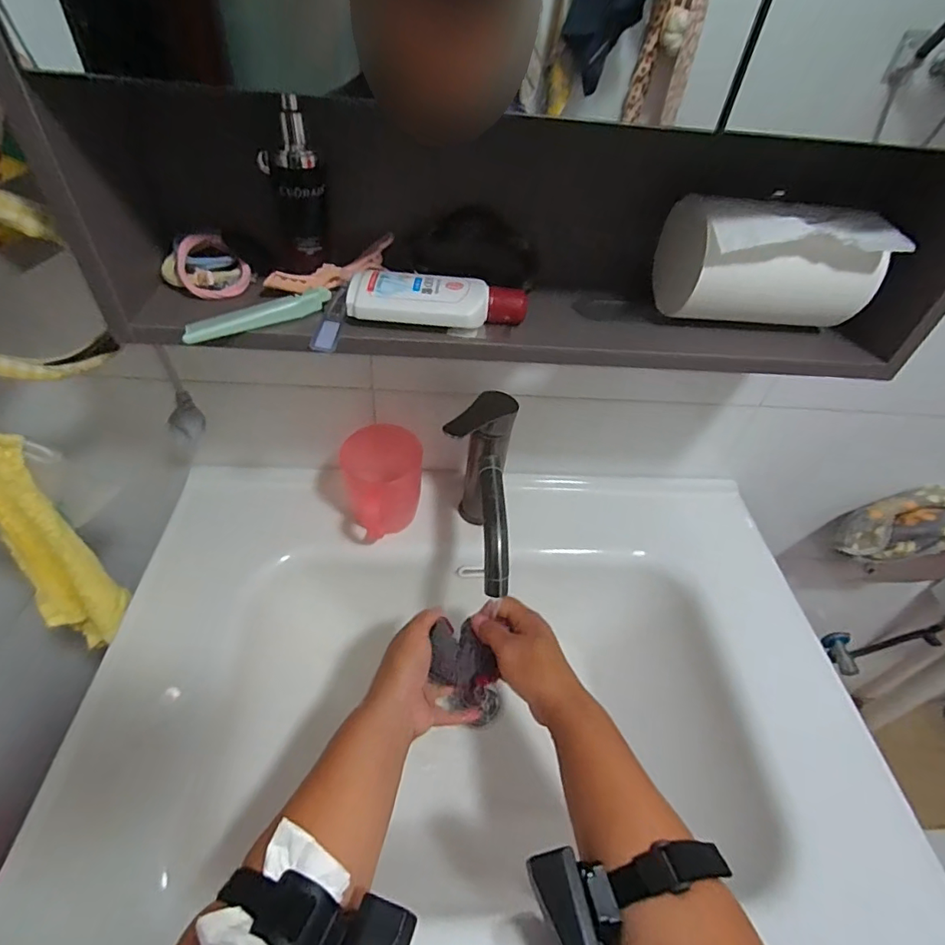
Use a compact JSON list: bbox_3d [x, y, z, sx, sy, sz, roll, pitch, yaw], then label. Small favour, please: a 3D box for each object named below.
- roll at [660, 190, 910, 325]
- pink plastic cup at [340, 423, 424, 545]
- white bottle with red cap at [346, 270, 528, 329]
[{"bbox_3d":[0.229,-0.169,0.405,0.151,0.084,0.092,0,48,-6],"label":"roll"},{"bbox_3d":[-0.097,0.016,0.570,0.082,0.106,0.083,3,47,-4],"label":"pink plastic cup"},{"bbox_3d":[-0.025,-0.129,0.387,0.130,0.025,0.044,3,47,-4],"label":"white bottle with red cap"}]

